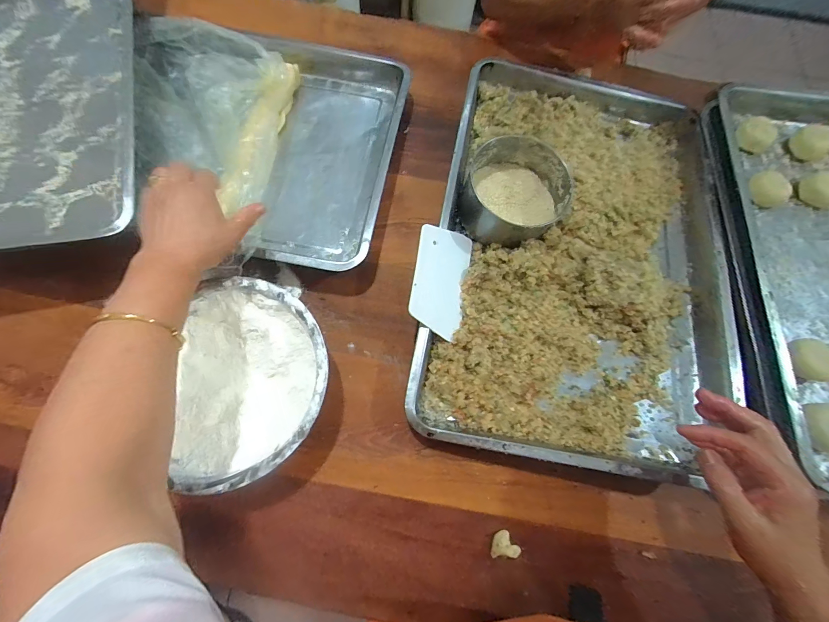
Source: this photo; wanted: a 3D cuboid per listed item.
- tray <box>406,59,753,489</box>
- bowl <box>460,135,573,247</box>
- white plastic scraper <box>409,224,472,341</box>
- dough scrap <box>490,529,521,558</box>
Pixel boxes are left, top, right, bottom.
[{"bbox_3d":[0.234,-0.104,0.503,0.388,0.068,0.616,13,72,0],"label":"tray"},{"bbox_3d":[0.136,-0.165,0.486,0.141,0.062,0.135,1,74,-2],"label":"bowl"},{"bbox_3d":[0.036,-0.044,0.458,0.094,0.006,0.145,26,69,-40],"label":"white plastic scraper"},{"bbox_3d":[0.102,0.264,0.395,0.031,0.015,0.026,-3,74,-3],"label":"dough scrap"}]

